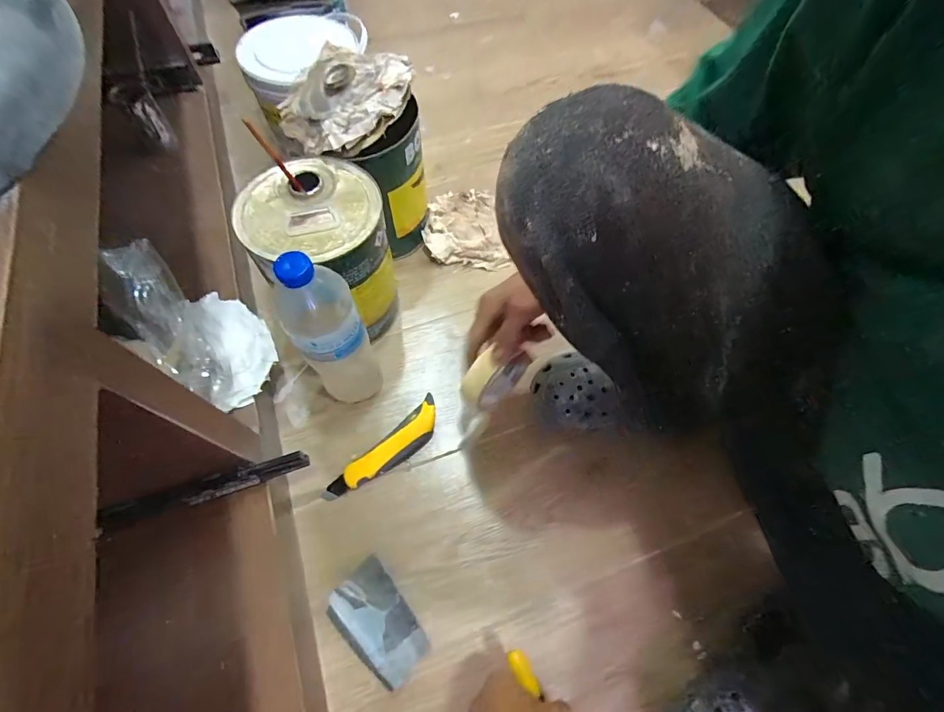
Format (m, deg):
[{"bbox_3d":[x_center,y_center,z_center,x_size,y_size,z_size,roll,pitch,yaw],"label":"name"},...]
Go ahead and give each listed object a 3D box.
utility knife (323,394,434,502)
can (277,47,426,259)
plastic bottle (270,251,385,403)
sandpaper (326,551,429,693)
[{"bbox_3d":[-0.109,0.128,0.538,0.178,0.032,0.049,-40,71,-20],"label":"utility knife"},{"bbox_3d":[-0.159,-0.288,0.617,0.173,0.263,0.200,-11,66,-8],"label":"can"},{"bbox_3d":[-0.159,-0.018,0.479,0.074,0.259,0.065,-33,69,-17],"label":"plastic bottle"},{"bbox_3d":[-0.105,0.294,0.457,0.069,0.025,0.118,-36,70,-18],"label":"sandpaper"}]

